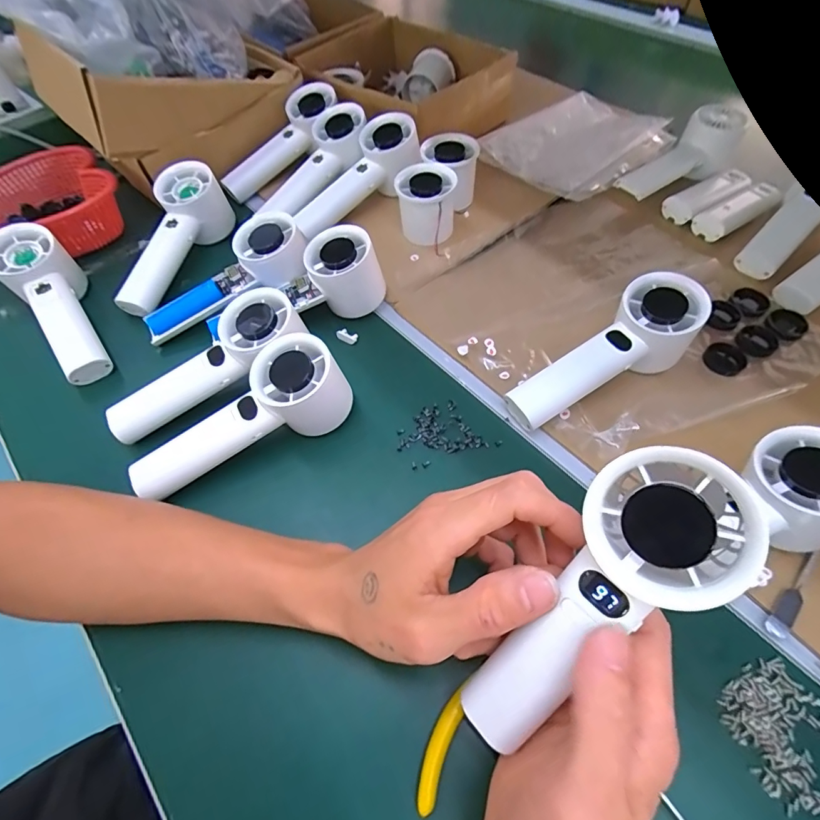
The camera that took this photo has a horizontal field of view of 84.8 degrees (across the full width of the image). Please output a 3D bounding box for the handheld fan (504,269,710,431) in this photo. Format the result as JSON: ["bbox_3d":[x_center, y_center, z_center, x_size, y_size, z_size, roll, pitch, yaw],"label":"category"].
[{"bbox_3d":[0.146,-0.038,0.342,0.161,0.048,0.055,-34,61,0],"label":"handheld fan"}]

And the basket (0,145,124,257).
[{"bbox_3d":[-0.381,-0.201,0.462,0.157,0.058,0.137,-35,62,-16],"label":"basket"}]

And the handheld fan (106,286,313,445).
[{"bbox_3d":[-0.150,-0.024,0.351,0.159,0.057,0.054,-37,62,-1],"label":"handheld fan"}]

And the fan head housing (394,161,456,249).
[{"bbox_3d":[0.016,-0.195,0.428,0.052,0.052,0.055,-4,58,2],"label":"fan head housing"}]

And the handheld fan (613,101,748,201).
[{"bbox_3d":[0.279,-0.262,0.468,0.146,0.054,0.049,-32,61,-15],"label":"handheld fan"}]

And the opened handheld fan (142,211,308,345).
[{"bbox_3d":[-0.163,-0.114,0.398,0.157,0.040,0.052,-33,61,0],"label":"opened handheld fan"}]

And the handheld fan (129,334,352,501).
[{"bbox_3d":[-0.122,0.006,0.318,0.155,0.064,0.048,-23,59,-10],"label":"handheld fan"}]

